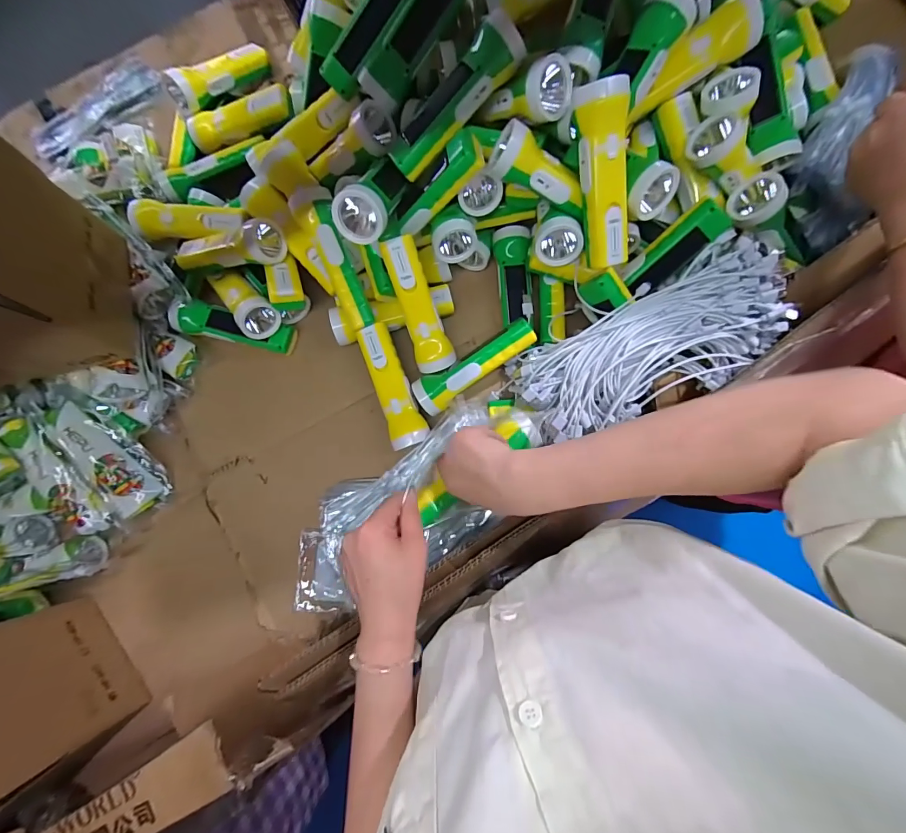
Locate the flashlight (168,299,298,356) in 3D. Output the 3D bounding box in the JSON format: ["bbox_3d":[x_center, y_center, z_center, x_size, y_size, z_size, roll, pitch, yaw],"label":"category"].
[{"bbox_3d":[-0.306,-0.126,0.556,0.170,0.047,0.049,11,83,5],"label":"flashlight"}]

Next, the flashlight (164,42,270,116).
[{"bbox_3d":[-0.337,-0.504,0.586,0.047,0.050,0.160,38,67,8],"label":"flashlight"}]

